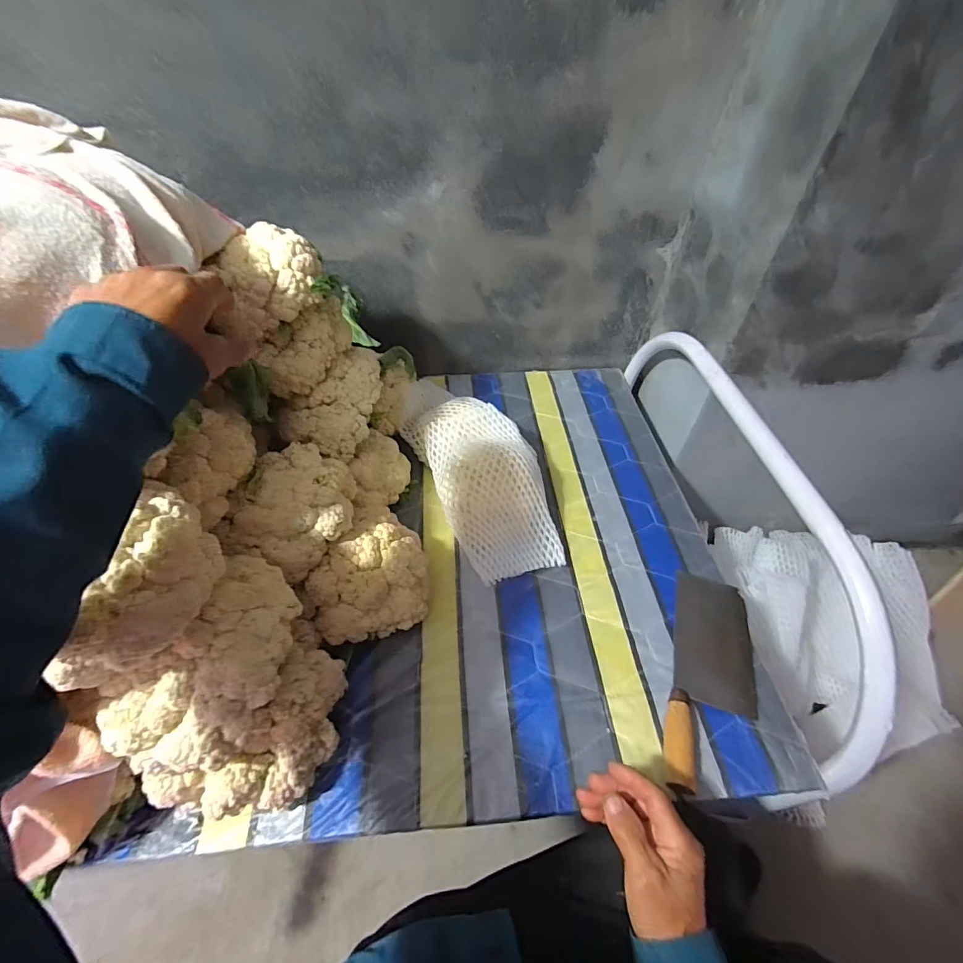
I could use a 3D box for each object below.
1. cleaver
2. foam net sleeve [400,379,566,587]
[{"bbox_3d":[0.292,0.233,0.553,0.102,0.032,0.286,16,50,13],"label":"cleaver"},{"bbox_3d":[-0.011,-0.029,0.735,0.164,0.110,0.403,-21,52,-18],"label":"foam net sleeve"}]

